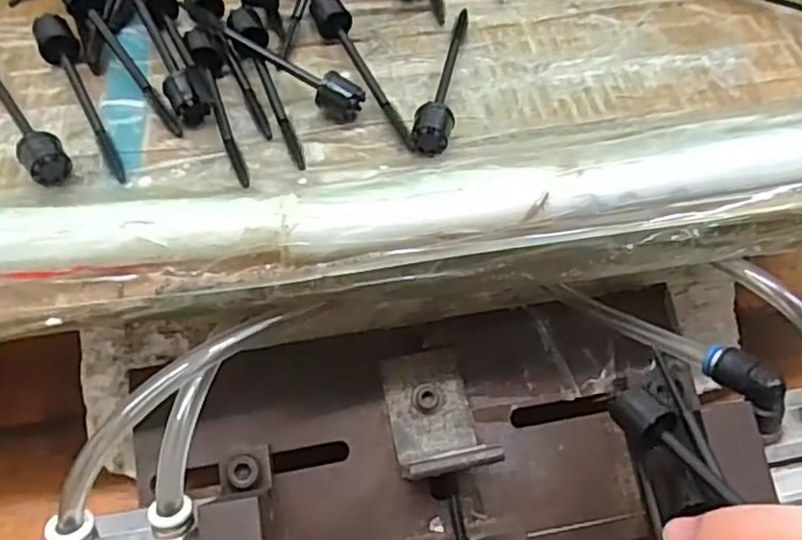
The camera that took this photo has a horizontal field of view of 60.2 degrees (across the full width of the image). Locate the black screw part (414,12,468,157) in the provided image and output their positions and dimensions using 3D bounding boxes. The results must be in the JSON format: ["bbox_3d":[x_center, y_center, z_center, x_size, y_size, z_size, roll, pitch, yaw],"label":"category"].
[{"bbox_3d":[0.017,-0.081,0.282,0.014,0.012,0.086,8,59,2],"label":"black screw part"}]

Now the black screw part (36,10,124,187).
[{"bbox_3d":[-0.122,-0.069,0.268,0.015,0.013,0.086,-27,64,-18],"label":"black screw part"}]

